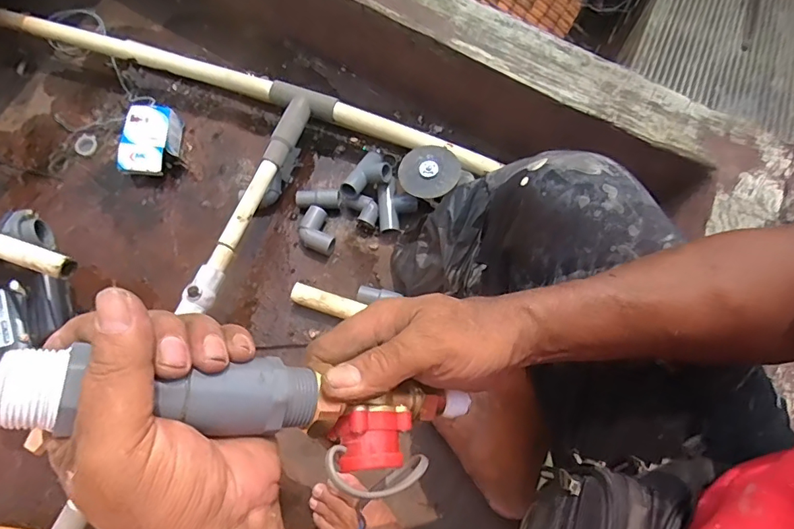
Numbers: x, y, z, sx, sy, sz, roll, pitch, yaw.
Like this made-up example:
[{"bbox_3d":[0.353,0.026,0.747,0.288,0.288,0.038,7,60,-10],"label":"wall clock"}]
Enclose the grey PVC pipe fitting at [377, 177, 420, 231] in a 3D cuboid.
[{"bbox_3d":[0.001,-0.100,0.831,0.066,0.032,0.088,-5,70,-4],"label":"grey PVC pipe fitting"}]

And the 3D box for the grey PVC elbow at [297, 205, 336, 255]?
[{"bbox_3d":[-0.136,-0.054,0.808,0.051,0.038,0.080,-16,71,-8],"label":"grey PVC elbow"}]

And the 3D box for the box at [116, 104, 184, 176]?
[{"bbox_3d":[-0.432,-0.217,0.847,0.084,0.058,0.130,3,70,-1],"label":"box"}]

